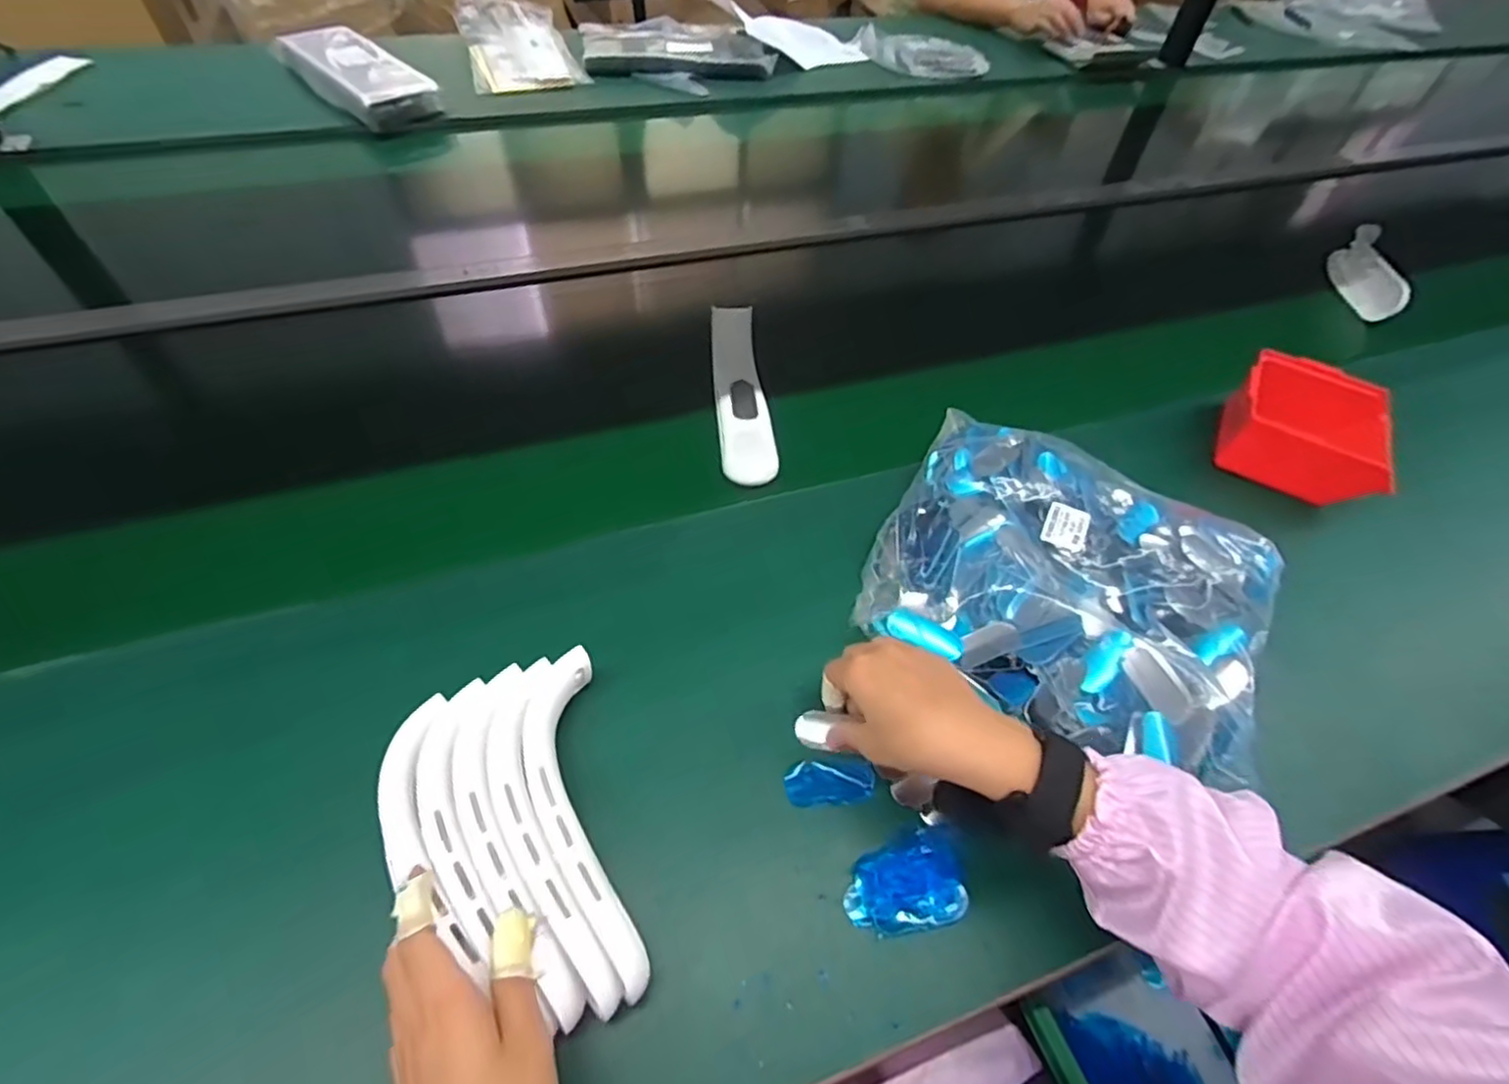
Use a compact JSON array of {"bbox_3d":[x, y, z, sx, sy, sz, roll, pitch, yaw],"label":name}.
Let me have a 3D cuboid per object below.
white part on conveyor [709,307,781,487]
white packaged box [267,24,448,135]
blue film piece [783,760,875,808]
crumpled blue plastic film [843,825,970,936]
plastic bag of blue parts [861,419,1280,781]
[{"bbox_3d":[-0.011,-0.142,0.642,0.052,0.057,0.190,-4,53,-7],"label":"white part on conveyor"},{"bbox_3d":[-0.608,-0.715,1.018,0.287,0.047,0.129,39,60,23],"label":"white packaged box"},{"bbox_3d":[0.050,0.160,0.442,0.058,0.005,0.029,1,53,-4],"label":"blue film piece"},{"bbox_3d":[0.094,0.208,0.403,0.078,0.010,0.050,-16,56,-15],"label":"crumpled blue plastic film"},{"bbox_3d":[0.249,0.026,0.519,0.288,0.049,0.264,27,56,15],"label":"plastic bag of blue parts"}]

